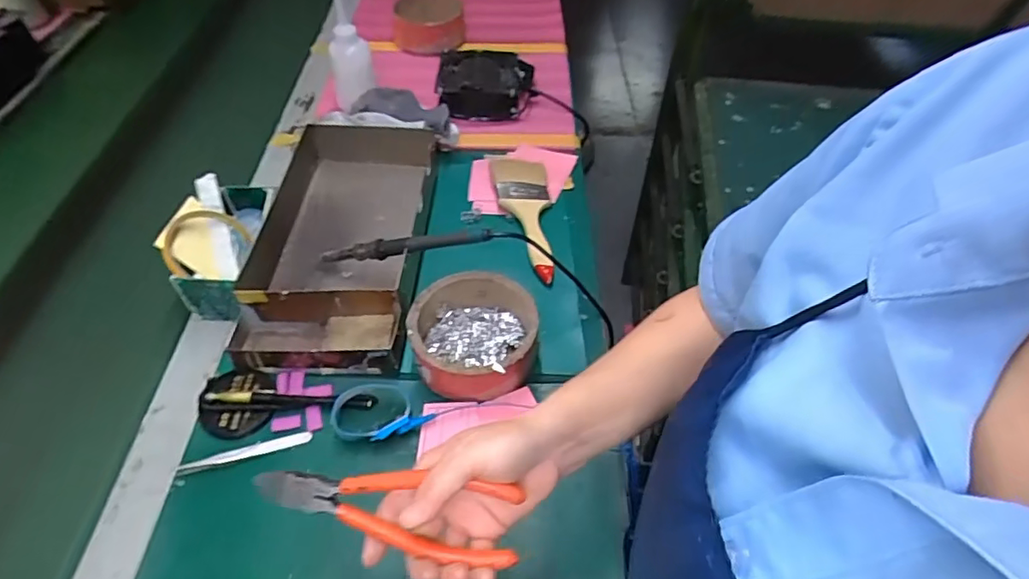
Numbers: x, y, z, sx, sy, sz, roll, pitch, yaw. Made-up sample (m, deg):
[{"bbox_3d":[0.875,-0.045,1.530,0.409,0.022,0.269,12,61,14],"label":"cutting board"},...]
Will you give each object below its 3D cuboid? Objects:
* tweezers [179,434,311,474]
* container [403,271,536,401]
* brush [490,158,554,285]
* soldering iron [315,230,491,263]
[{"bbox_3d":[-0.239,0.145,0.508,0.109,0.011,0.016,-13,51,-12],"label":"tweezers"},{"bbox_3d":[-0.038,0.048,0.562,0.120,0.054,0.121,1,50,-1],"label":"container"},{"bbox_3d":[0.009,-0.093,0.696,0.069,0.028,0.199,0,50,-2],"label":"brush"},{"bbox_3d":[-0.119,-0.045,0.592,0.196,0.020,0.016,-5,48,20],"label":"soldering iron"}]

